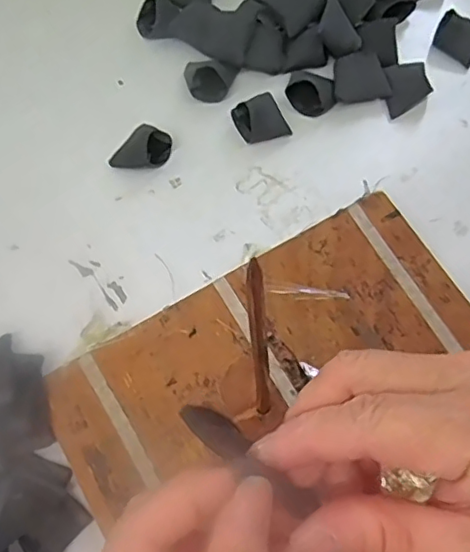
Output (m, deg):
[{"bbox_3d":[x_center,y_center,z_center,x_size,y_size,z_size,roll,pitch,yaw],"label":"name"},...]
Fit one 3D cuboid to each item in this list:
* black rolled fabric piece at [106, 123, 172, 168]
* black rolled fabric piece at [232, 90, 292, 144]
[{"bbox_3d":[-0.070,-0.094,0.434,0.031,0.019,0.040,38,74,15],"label":"black rolled fabric piece"},{"bbox_3d":[0.019,-0.121,0.438,0.036,0.023,0.038,-28,70,-9],"label":"black rolled fabric piece"}]

